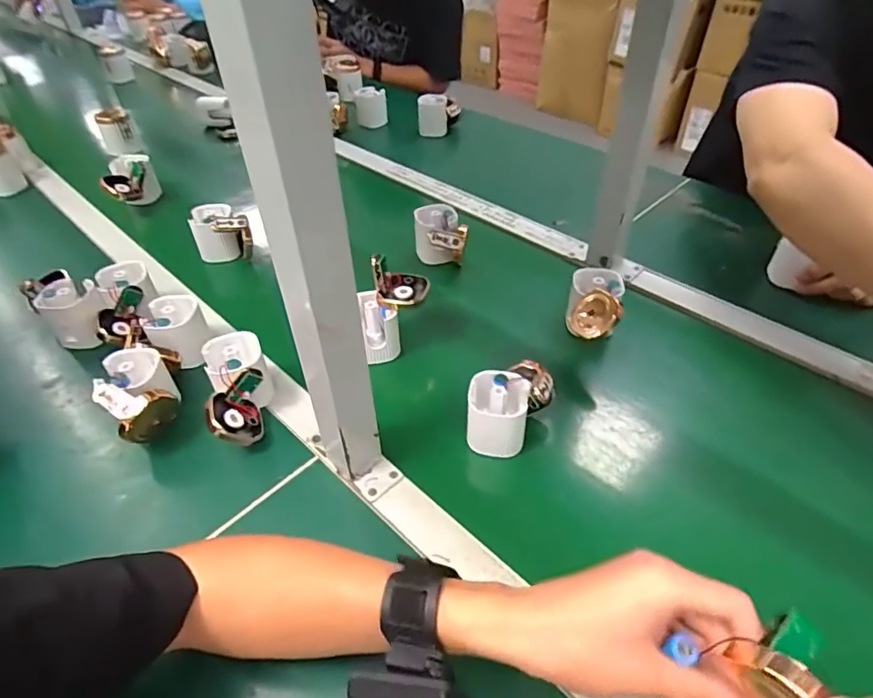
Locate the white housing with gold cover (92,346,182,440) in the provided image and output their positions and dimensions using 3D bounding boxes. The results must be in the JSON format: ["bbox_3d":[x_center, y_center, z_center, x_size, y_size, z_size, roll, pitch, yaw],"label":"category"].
[{"bbox_3d":[-0.287,0.040,0.509,0.061,0.054,0.095,-27,50,-24],"label":"white housing with gold cover"}]

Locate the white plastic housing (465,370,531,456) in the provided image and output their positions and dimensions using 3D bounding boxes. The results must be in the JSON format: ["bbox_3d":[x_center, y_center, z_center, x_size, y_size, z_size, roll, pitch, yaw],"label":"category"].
[{"bbox_3d":[0.057,0.063,0.502,0.056,0.071,0.054,9,45,10],"label":"white plastic housing"}]

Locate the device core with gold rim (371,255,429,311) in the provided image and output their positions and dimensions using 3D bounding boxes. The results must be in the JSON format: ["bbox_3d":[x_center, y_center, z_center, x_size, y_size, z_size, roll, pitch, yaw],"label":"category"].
[{"bbox_3d":[-0.038,-0.077,0.569,0.057,0.047,0.043,-9,45,-8],"label":"device core with gold rim"}]

